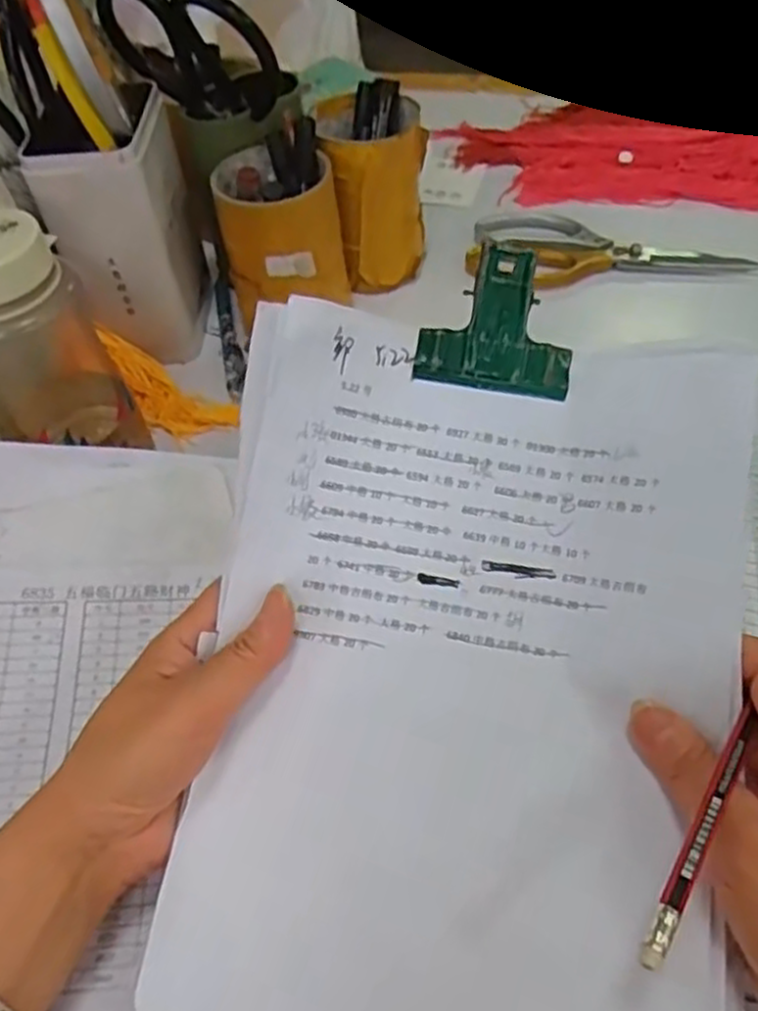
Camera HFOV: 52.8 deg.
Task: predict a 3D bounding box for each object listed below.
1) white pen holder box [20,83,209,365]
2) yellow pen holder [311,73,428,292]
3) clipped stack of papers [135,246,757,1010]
[{"bbox_3d":[-0.178,-0.192,0.549,0.082,0.150,0.101,-7,50,-1],"label":"white pen holder box"},{"bbox_3d":[-0.003,-0.245,0.592,0.075,0.123,0.089,-7,50,-1],"label":"yellow pen holder"},{"bbox_3d":[0.035,0.063,0.311,0.210,0.046,0.319,7,80,10],"label":"clipped stack of papers"}]

